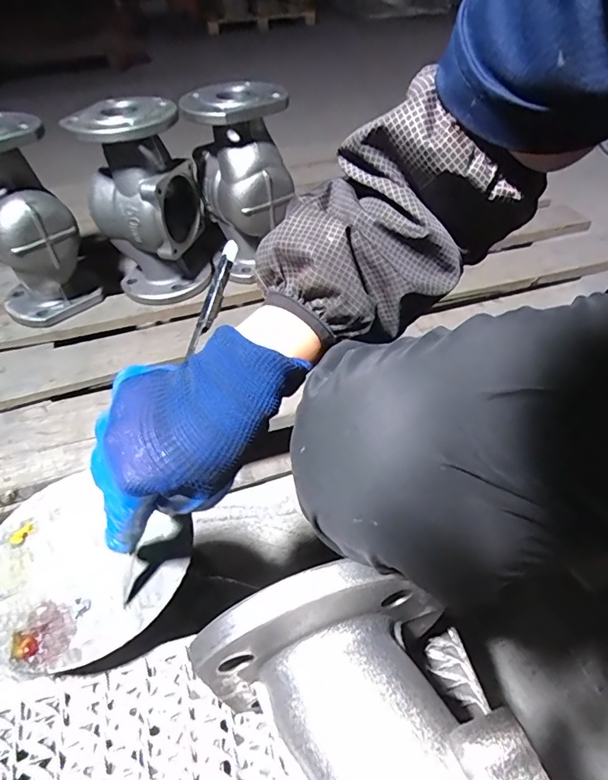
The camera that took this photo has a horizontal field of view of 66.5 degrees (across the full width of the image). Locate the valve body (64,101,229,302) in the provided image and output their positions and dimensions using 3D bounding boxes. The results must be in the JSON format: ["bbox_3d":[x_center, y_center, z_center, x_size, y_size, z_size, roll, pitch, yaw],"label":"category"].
[{"bbox_3d":[-0.245,-0.297,0.748,0.171,0.282,0.192,-12,44,-8],"label":"valve body"}]

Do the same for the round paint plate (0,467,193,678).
[{"bbox_3d":[-0.176,0.136,0.357,0.157,0.010,0.137,13,46,17],"label":"round paint plate"}]

